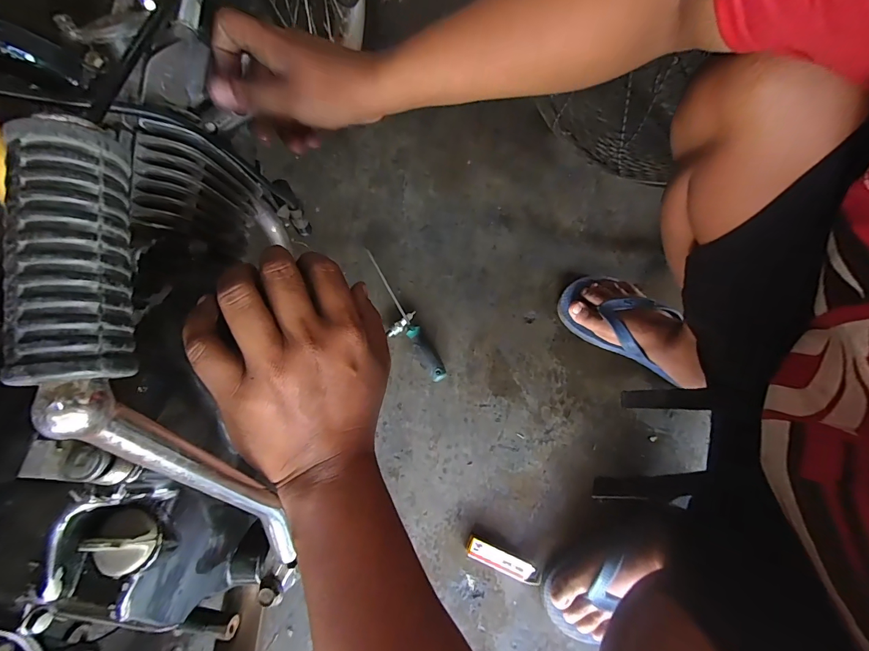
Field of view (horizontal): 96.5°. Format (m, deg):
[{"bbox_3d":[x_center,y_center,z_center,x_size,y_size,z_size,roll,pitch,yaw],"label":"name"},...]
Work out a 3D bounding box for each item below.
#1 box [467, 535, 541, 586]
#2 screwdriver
[{"bbox_3d":[0.090,0.306,0.504,0.098,0.024,0.025,23,75,4],"label":"box"},{"bbox_3d":[-0.051,-0.018,0.582,0.025,0.028,0.230,-29,78,-9],"label":"screwdriver"}]

